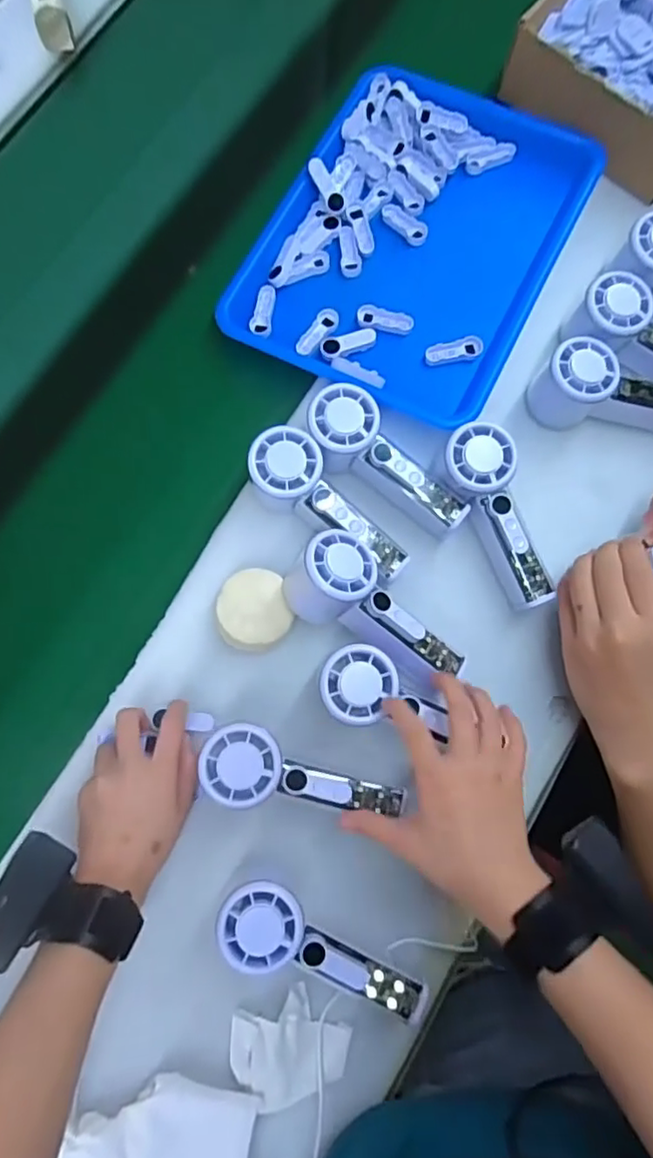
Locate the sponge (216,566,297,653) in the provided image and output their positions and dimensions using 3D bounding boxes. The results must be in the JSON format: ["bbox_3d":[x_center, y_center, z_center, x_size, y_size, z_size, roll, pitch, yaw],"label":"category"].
[{"bbox_3d":[-0.058,0.026,0.494,0.056,0.027,0.062,-4,79,-2],"label":"sponge"}]

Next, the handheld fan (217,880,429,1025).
[{"bbox_3d":[-0.001,0.258,0.415,0.152,0.030,0.051,27,79,4],"label":"handheld fan"}]

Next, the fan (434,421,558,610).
[{"bbox_3d":[0.140,-0.048,0.502,0.053,0.066,0.149,-22,80,-6],"label":"fan"}]

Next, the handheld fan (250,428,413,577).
[{"bbox_3d":[-0.002,-0.053,0.493,0.055,0.054,0.147,-43,83,-9],"label":"handheld fan"}]

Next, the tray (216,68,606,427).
[{"bbox_3d":[0.082,-0.320,0.566,0.256,0.032,0.339,27,79,4],"label":"tray"}]

